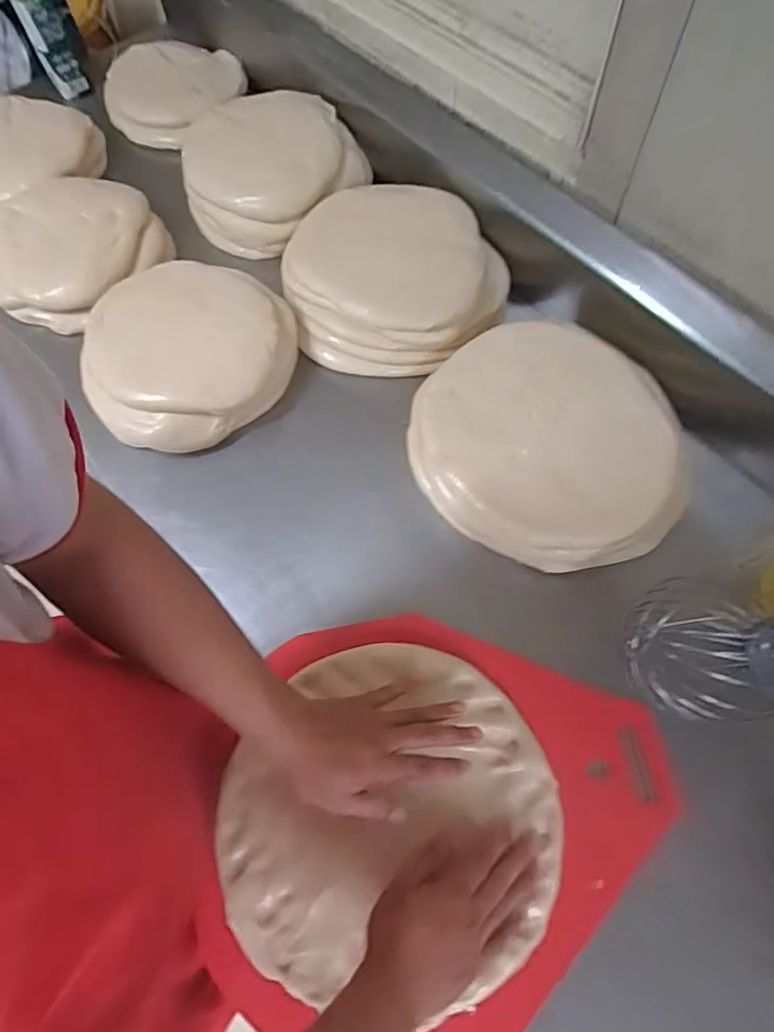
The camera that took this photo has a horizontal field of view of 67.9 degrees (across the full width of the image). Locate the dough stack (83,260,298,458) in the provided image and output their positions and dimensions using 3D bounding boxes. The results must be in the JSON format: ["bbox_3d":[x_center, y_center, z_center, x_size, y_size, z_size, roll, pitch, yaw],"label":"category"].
[{"bbox_3d":[-0.275,-0.226,0.786,0.279,0.079,0.253,-37,68,-14],"label":"dough stack"}]

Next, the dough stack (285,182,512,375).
[{"bbox_3d":[0.009,-0.344,0.800,0.300,0.146,0.246,3,65,4],"label":"dough stack"}]

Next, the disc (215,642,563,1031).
[{"bbox_3d":[0.003,0.287,0.569,0.324,0.026,0.311,-1,64,2],"label":"disc"}]

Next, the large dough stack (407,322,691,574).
[{"bbox_3d":[0.181,-0.085,0.674,0.256,0.112,0.321,-39,69,-15],"label":"large dough stack"}]

